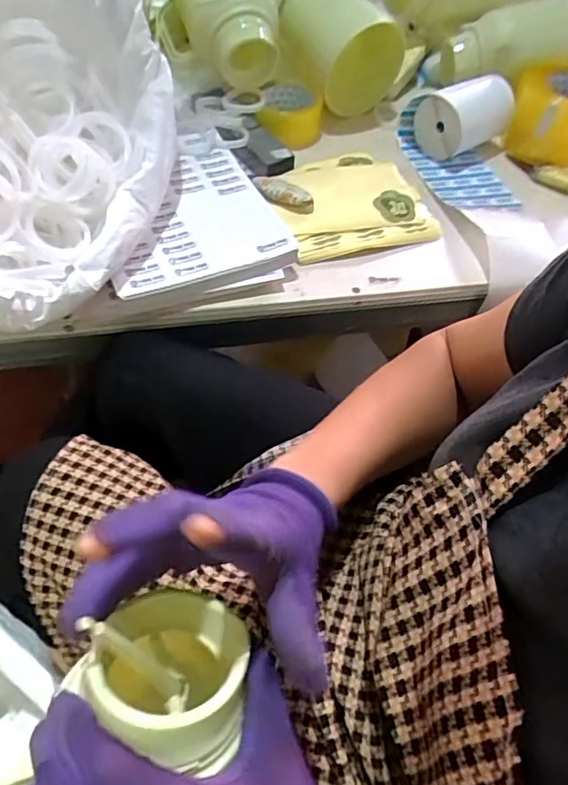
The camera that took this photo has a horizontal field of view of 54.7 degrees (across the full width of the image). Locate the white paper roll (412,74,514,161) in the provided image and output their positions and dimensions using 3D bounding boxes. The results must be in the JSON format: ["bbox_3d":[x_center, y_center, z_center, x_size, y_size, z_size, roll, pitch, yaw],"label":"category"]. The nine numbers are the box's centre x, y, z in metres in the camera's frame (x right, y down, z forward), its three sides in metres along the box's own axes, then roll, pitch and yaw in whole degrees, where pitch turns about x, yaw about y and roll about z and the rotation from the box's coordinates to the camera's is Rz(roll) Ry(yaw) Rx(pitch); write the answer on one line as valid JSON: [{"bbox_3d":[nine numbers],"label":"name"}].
[{"bbox_3d":[0.253,-0.389,0.780,0.128,0.075,0.085,-27,62,-21],"label":"white paper roll"}]

